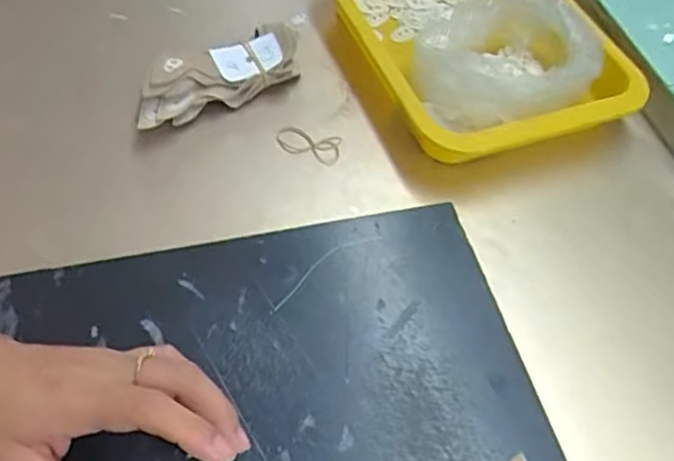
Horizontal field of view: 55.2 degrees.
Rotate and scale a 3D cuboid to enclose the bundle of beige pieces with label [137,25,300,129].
[{"bbox_3d":[-0.095,-0.123,0.504,0.142,0.043,0.049,-27,61,-21],"label":"bundle of beige pieces with label"}]

